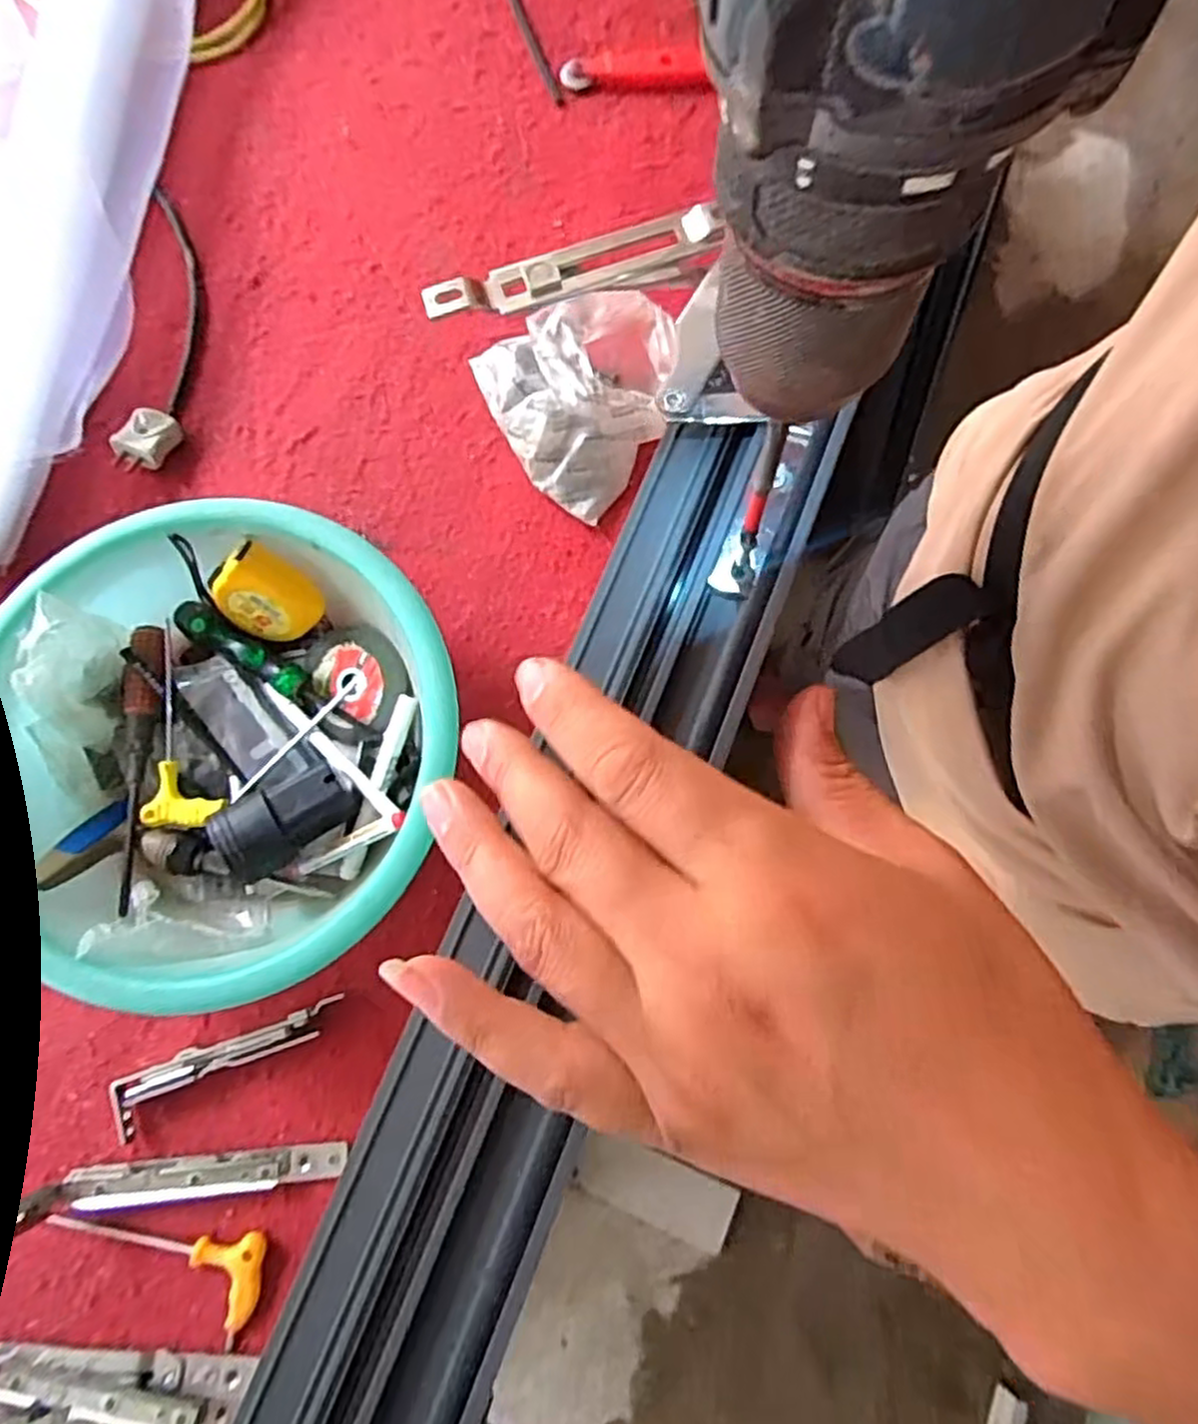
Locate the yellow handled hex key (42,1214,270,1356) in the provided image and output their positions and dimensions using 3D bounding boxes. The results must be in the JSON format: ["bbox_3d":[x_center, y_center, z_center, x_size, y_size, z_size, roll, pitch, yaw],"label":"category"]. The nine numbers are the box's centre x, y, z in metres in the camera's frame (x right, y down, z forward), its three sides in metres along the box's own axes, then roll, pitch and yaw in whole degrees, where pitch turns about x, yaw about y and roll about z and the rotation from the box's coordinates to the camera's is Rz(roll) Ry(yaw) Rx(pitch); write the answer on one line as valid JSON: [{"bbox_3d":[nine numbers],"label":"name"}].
[{"bbox_3d":[-0.292,0.373,0.495,0.140,0.010,0.066,5,77,2],"label":"yellow handled hex key"}]

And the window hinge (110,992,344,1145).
[{"bbox_3d":[-0.252,0.236,0.515,0.159,0.022,0.036,-25,78,-5],"label":"window hinge"}]

